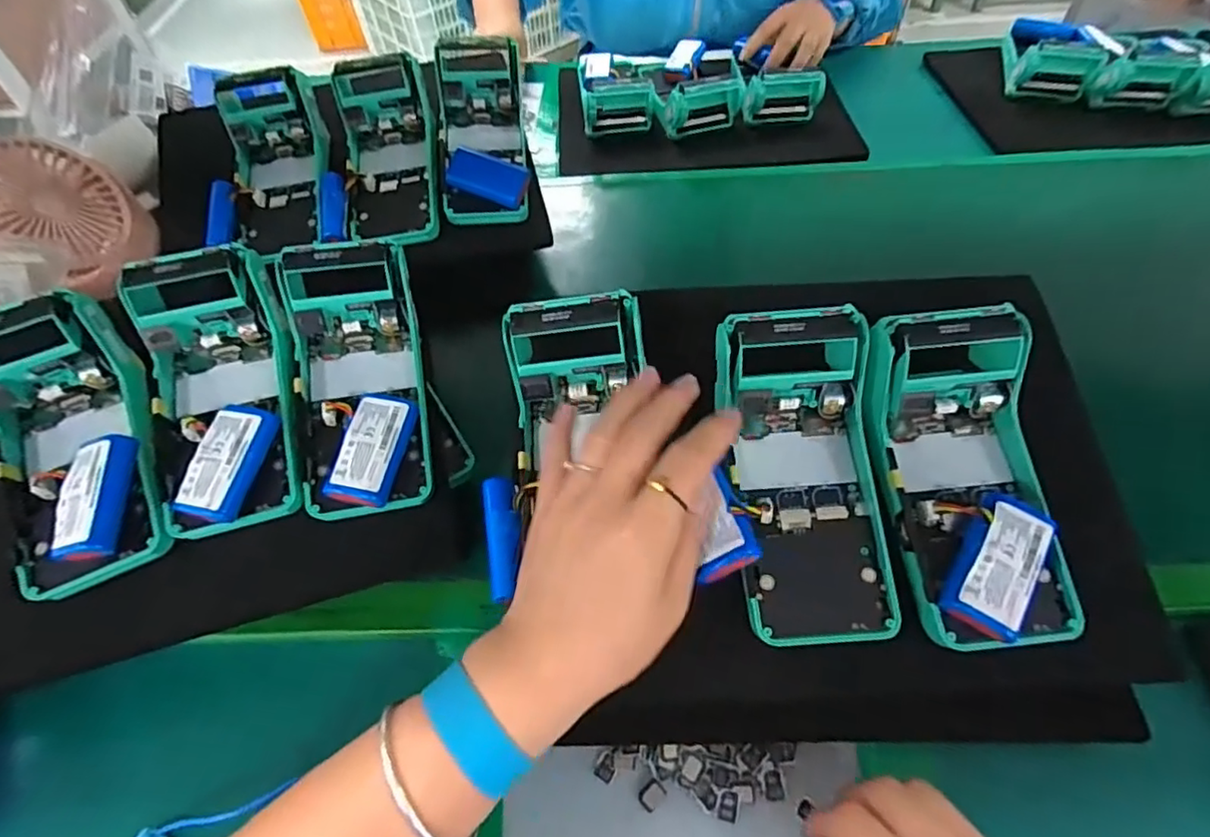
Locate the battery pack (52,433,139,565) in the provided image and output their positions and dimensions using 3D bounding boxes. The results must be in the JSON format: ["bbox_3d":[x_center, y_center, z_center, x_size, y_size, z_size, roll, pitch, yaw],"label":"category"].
[{"bbox_3d":[-0.284,0.043,0.334,0.031,0.015,0.069,-4,68,0],"label":"battery pack"}]

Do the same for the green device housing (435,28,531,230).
[{"bbox_3d":[-0.110,-0.252,0.541,0.078,0.059,0.165,-6,77,-1],"label":"green device housing"}]

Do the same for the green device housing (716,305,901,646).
[{"bbox_3d":[0.106,0.028,0.326,0.080,0.051,0.169,-6,84,-1],"label":"green device housing"}]

